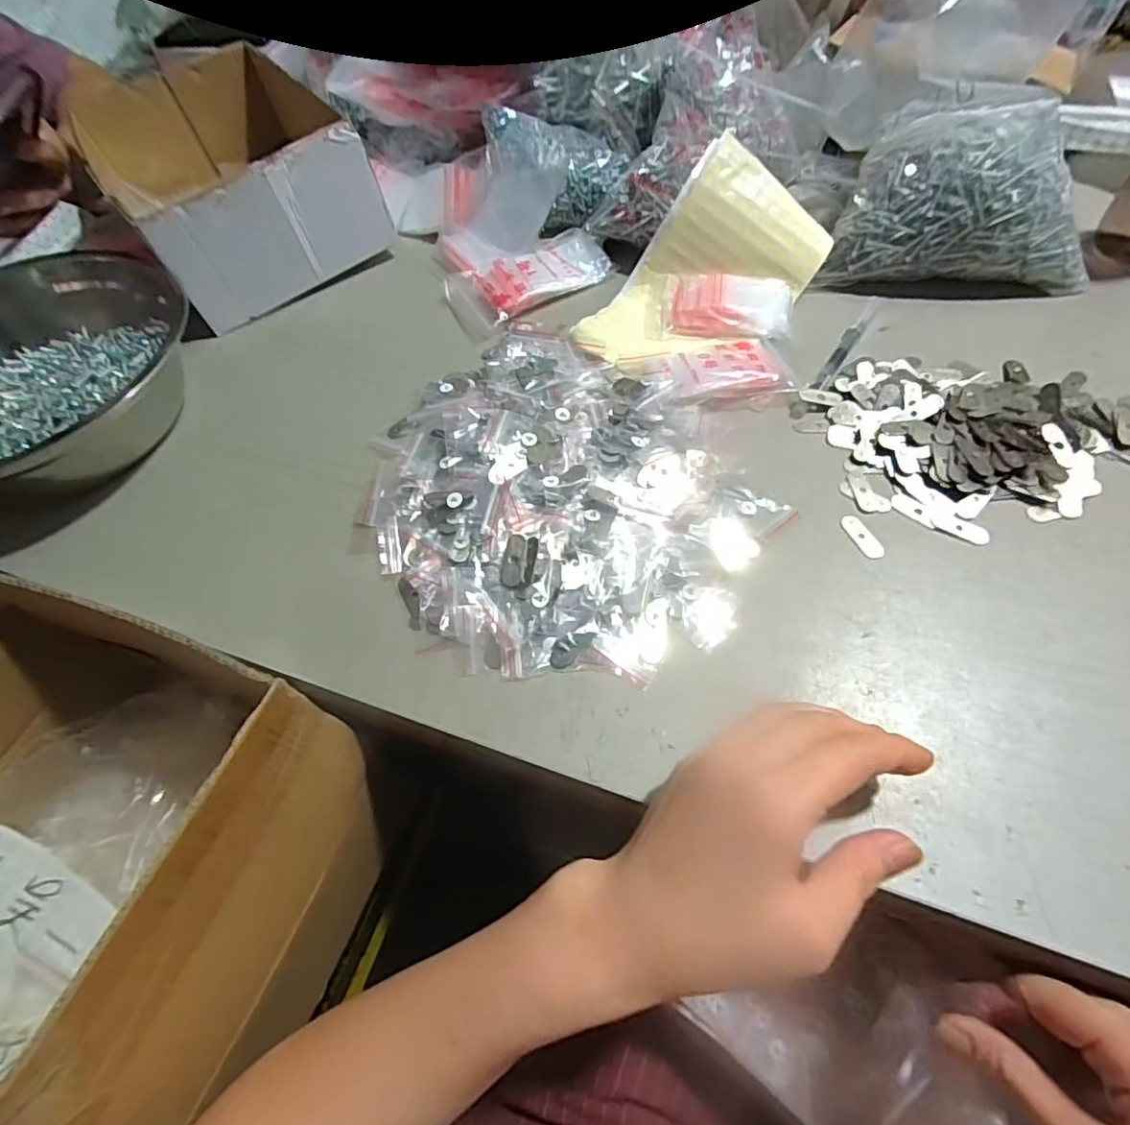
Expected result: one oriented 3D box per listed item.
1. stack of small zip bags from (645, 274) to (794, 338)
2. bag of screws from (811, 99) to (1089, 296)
[{"bbox_3d":[0.123,-0.211,0.477,0.117,0.017,0.061,10,61,10],"label":"stack of small zip bags"},{"bbox_3d":[0.318,-0.296,0.471,0.192,0.091,0.116,6,60,8],"label":"bag of screws"}]

